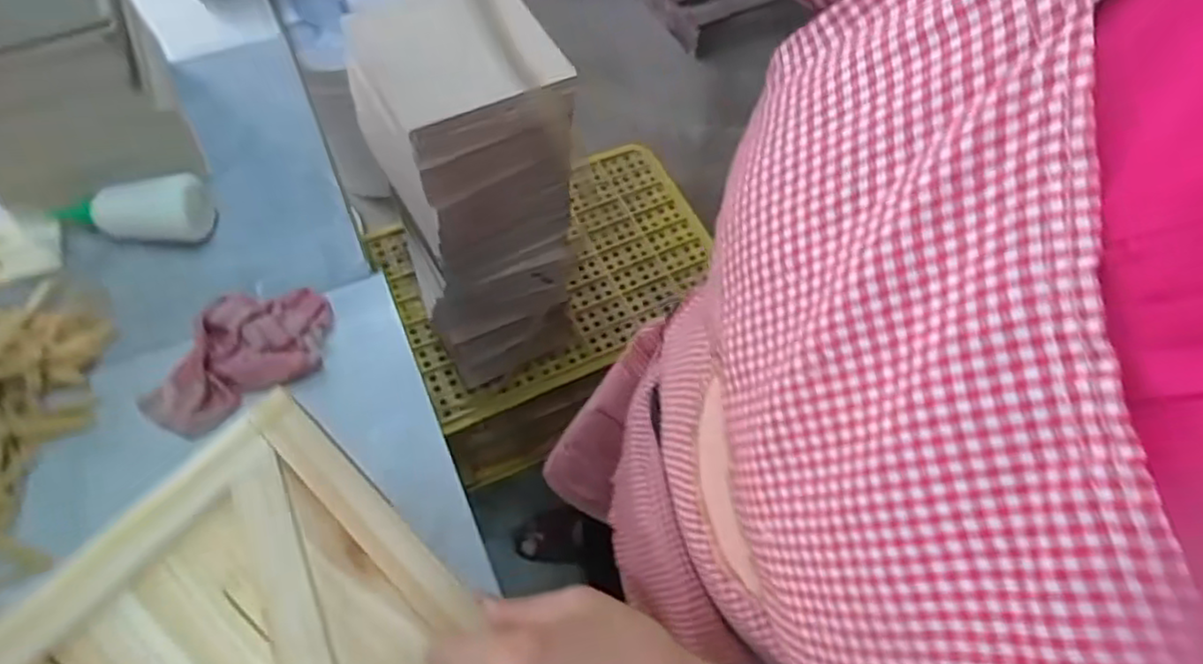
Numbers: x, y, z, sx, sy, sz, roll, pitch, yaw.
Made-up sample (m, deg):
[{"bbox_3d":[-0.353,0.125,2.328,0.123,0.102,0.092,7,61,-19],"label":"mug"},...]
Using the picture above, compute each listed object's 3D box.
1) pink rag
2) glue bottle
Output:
[{"bbox_3d":[-0.343,0.017,0.645,0.178,0.029,0.108,-27,67,-17],"label":"pink rag"},{"bbox_3d":[-0.482,-0.128,0.703,0.157,0.046,0.059,2,62,-3],"label":"glue bottle"}]

